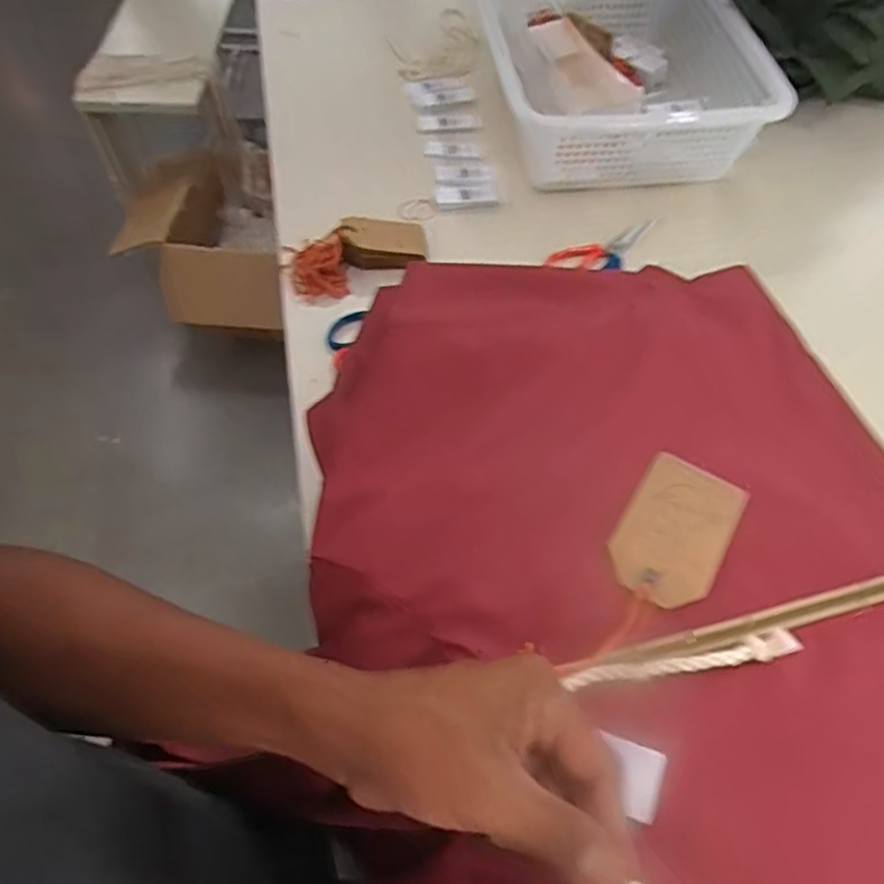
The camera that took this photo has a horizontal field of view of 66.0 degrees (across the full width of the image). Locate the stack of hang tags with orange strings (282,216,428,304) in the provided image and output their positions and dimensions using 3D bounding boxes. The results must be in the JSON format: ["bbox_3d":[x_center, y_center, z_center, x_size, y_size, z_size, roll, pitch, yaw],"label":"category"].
[{"bbox_3d":[-0.108,-0.239,0.853,0.174,0.052,0.090,-16,59,-12],"label":"stack of hang tags with orange strings"}]

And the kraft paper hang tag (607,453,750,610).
[{"bbox_3d":[0.140,0.052,0.408,0.060,0.005,0.095,30,59,12],"label":"kraft paper hang tag"}]

